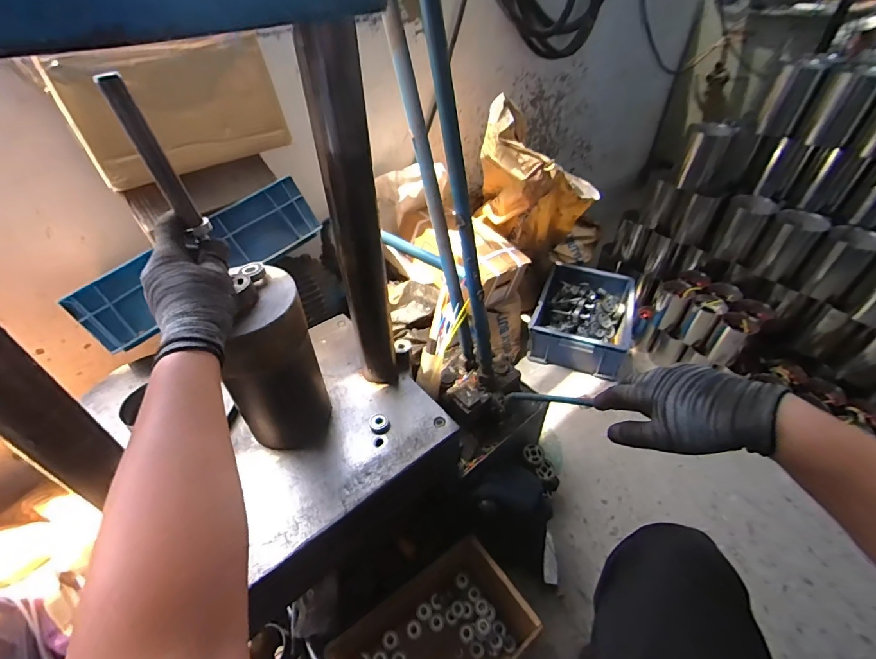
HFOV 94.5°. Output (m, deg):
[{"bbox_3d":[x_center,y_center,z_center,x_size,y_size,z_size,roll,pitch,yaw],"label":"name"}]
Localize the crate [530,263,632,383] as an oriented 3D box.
[{"bbox_3d":[0.511,-0.056,1.398,0.311,0.158,0.400,17,46,19],"label":"crate"}]

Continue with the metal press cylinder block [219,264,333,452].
[{"bbox_3d":[-0.242,0.062,0.598,0.129,0.256,0.118,-13,44,-12],"label":"metal press cylinder block"}]

